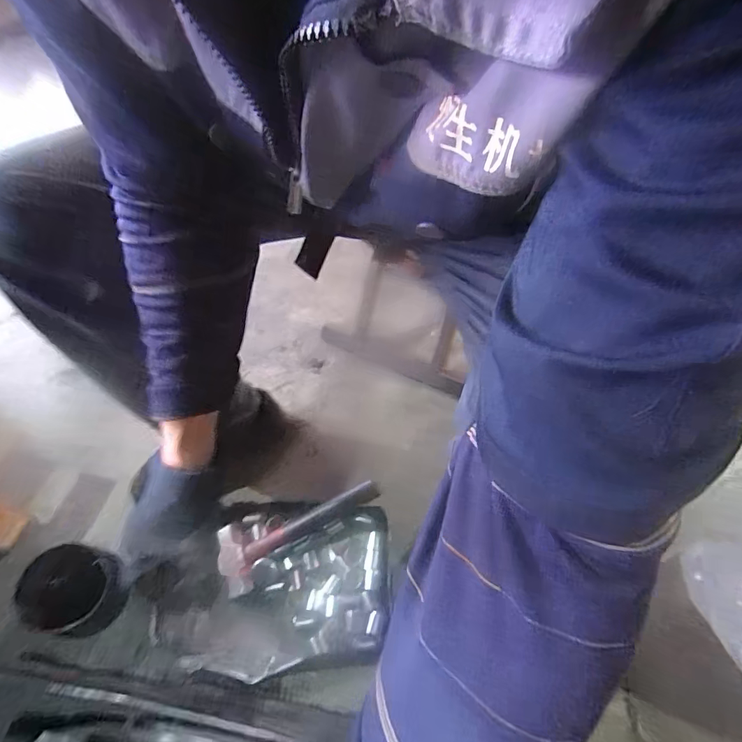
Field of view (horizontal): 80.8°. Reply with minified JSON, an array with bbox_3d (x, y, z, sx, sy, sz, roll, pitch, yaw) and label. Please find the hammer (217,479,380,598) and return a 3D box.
[{"bbox_3d":[-0.095,0.222,0.620,0.236,0.046,0.095,-27,58,1],"label":"hammer"}]

